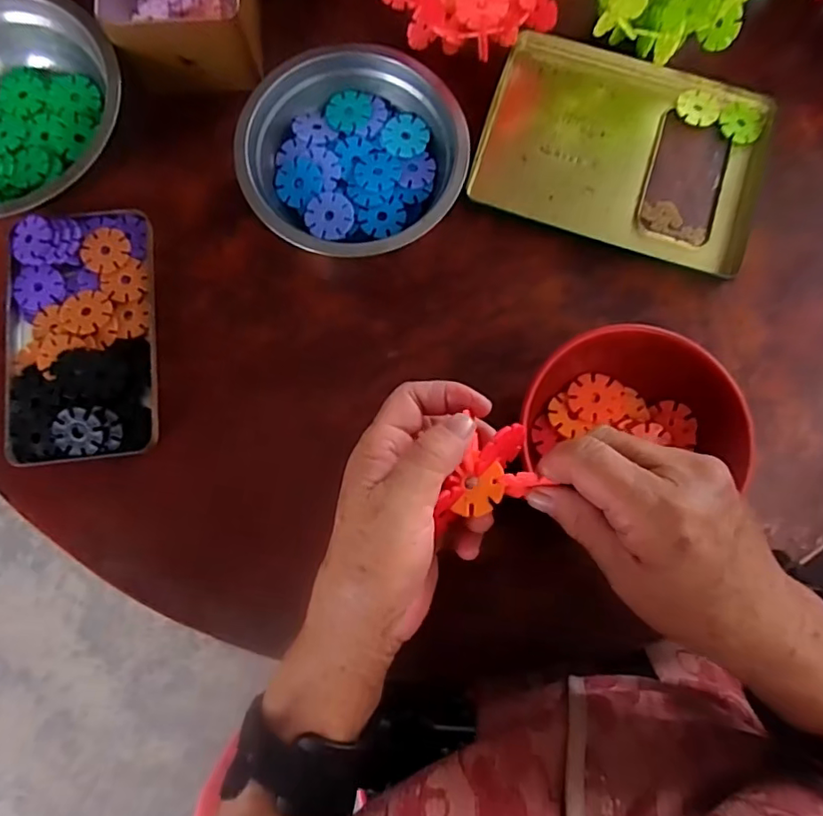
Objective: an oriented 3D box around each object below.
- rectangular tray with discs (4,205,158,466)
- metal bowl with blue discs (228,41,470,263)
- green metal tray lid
[{"bbox_3d":[-0.220,-0.052,0.357,0.094,0.017,0.169,-6,80,-2],"label":"rectangular tray with discs"},{"bbox_3d":[-0.038,-0.169,0.368,0.141,0.043,0.137,0,80,0],"label":"metal bowl with blue discs"},{"bbox_3d":[0.155,-0.189,0.397,0.198,0.015,0.145,18,80,3],"label":"green metal tray lid"}]

